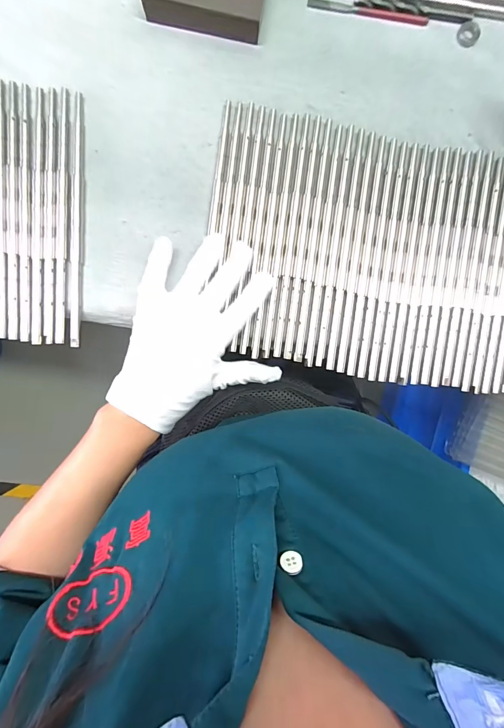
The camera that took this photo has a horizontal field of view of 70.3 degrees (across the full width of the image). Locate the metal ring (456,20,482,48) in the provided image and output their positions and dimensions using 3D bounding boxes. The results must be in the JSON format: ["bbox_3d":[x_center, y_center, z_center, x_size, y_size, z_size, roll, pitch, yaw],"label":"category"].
[{"bbox_3d":[0.195,-0.296,0.322,0.020,0.005,0.021,0,92,-4],"label":"metal ring"}]

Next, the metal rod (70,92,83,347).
[{"bbox_3d":[-0.151,-0.122,0.309,0.009,0.006,0.211,1,92,-4],"label":"metal rod"}]

